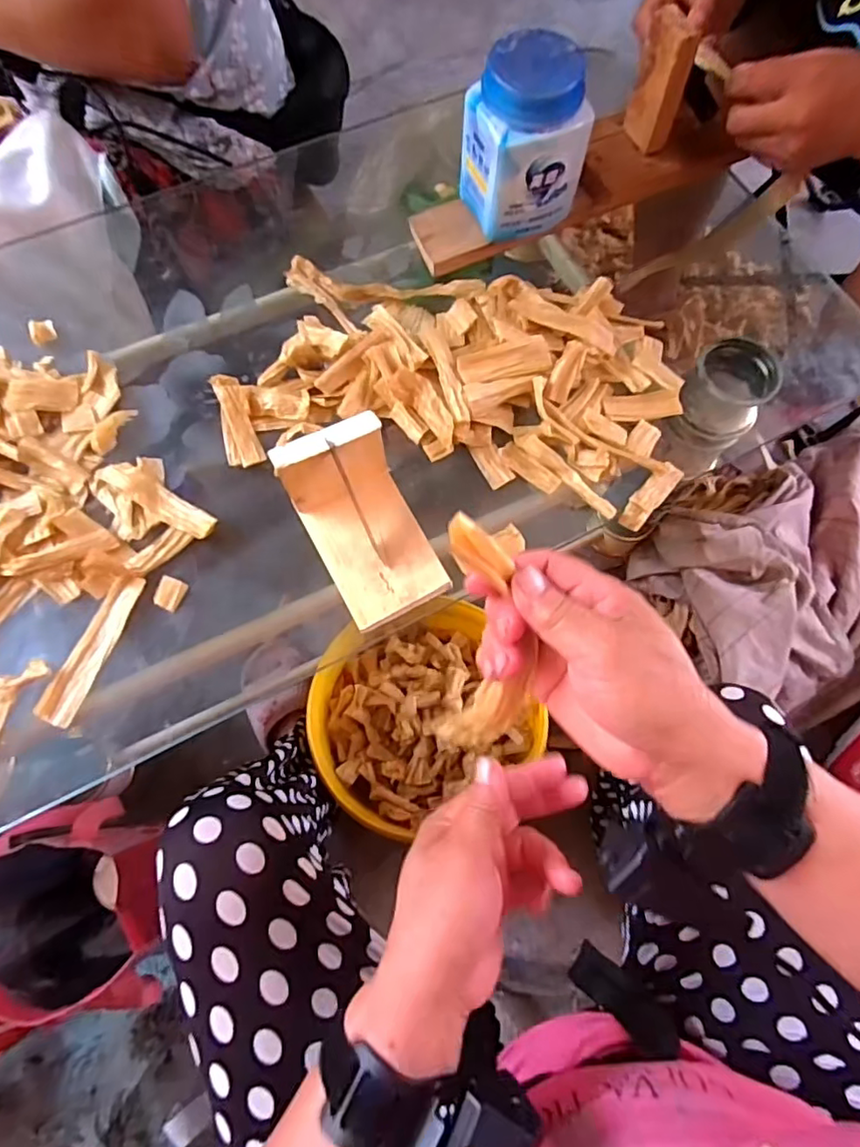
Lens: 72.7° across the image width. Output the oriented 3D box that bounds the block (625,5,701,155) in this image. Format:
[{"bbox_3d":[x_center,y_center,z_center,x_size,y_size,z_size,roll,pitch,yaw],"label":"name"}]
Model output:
[{"bbox_3d":[0.196,-0.416,0.498,0.019,0.095,0.043,-21,72,-8],"label":"block"}]

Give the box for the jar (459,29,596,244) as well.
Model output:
[{"bbox_3d":[0.079,-0.356,0.481,0.081,0.119,0.073,-28,73,-10],"label":"jar"}]

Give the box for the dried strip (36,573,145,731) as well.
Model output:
[{"bbox_3d":[-0.245,0.053,0.426,0.027,0.006,0.113,21,71,7],"label":"dried strip"}]

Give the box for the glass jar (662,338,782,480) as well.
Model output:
[{"bbox_3d":[0.274,-0.158,0.561,0.072,0.109,0.068,0,70,0],"label":"glass jar"}]

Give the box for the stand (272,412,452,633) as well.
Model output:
[{"bbox_3d":[-0.044,-0.037,0.411,0.078,0.067,0.122,-29,73,-10],"label":"stand"}]

